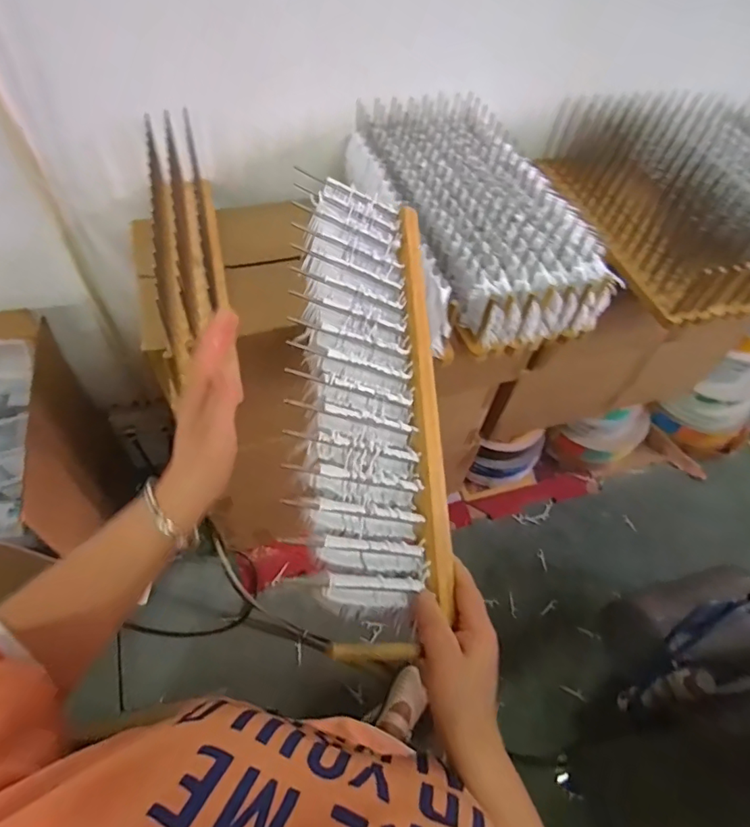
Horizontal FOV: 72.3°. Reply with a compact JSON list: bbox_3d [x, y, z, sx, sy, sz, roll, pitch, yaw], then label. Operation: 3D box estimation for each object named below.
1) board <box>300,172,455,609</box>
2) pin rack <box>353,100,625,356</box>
[{"bbox_3d":[-0.004,-0.046,0.488,0.125,0.027,0.423,9,63,-24],"label":"board"},{"bbox_3d":[0.155,-0.325,0.840,0.259,0.131,0.479,-15,58,-15],"label":"pin rack"}]

